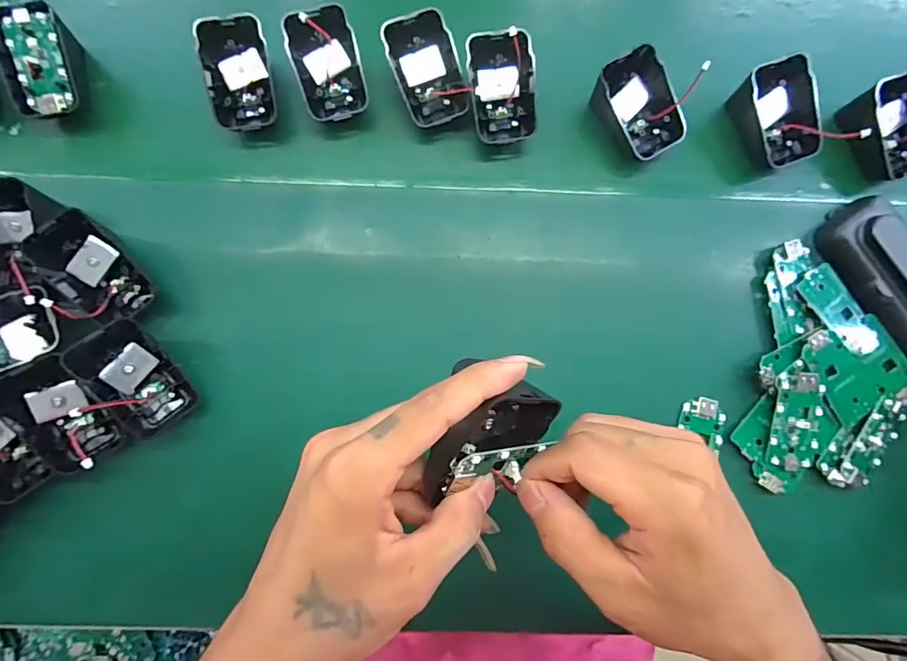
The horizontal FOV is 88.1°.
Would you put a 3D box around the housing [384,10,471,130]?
[{"bbox_3d":[-0.018,-0.180,0.323,0.042,0.019,0.068,-21,116,0],"label":"housing"}]

